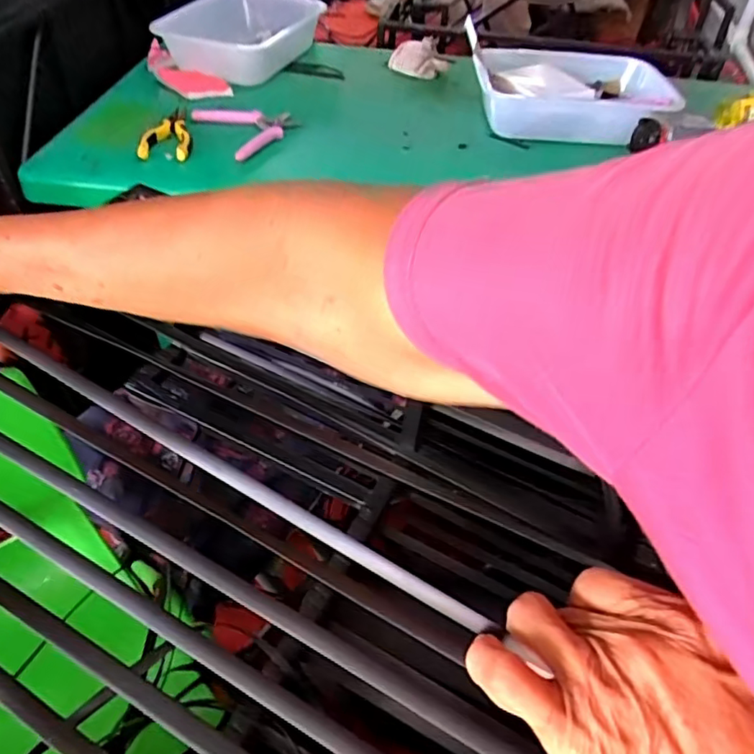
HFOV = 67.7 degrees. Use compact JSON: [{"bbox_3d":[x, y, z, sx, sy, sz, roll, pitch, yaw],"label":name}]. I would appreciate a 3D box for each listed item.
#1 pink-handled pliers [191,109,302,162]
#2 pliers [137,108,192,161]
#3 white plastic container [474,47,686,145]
[{"bbox_3d":[-0.174,-0.350,0.787,0.136,0.020,0.137,-17,52,-19],"label":"pink-handled pliers"},{"bbox_3d":[-0.281,-0.334,0.769,0.065,0.016,0.124,1,48,-4],"label":"pliers"},{"bbox_3d":[0.287,-0.403,0.833,0.296,0.070,0.161,4,48,-1],"label":"white plastic container"}]

